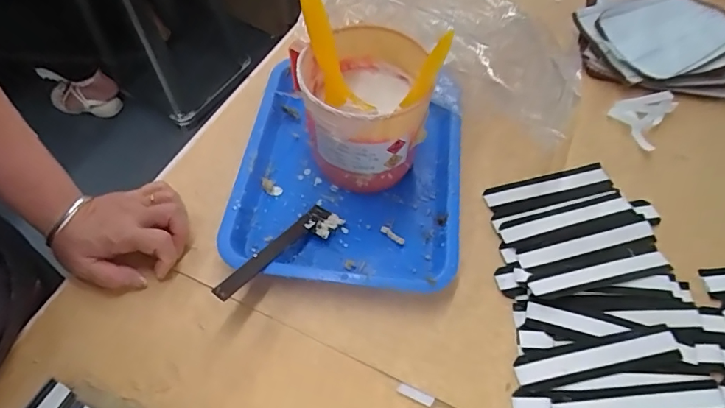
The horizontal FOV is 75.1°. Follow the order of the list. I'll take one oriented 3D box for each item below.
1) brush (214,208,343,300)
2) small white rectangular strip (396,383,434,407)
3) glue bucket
[{"bbox_3d":[-0.074,0.044,0.436,0.035,0.010,0.140,31,45,21],"label":"brush"},{"bbox_3d":[0.044,0.158,0.390,0.030,0.004,0.008,20,59,14],"label":"small white rectangular strip"},{"bbox_3d":[0.001,-0.089,0.476,0.118,0.125,0.122,0,56,1],"label":"glue bucket"}]

